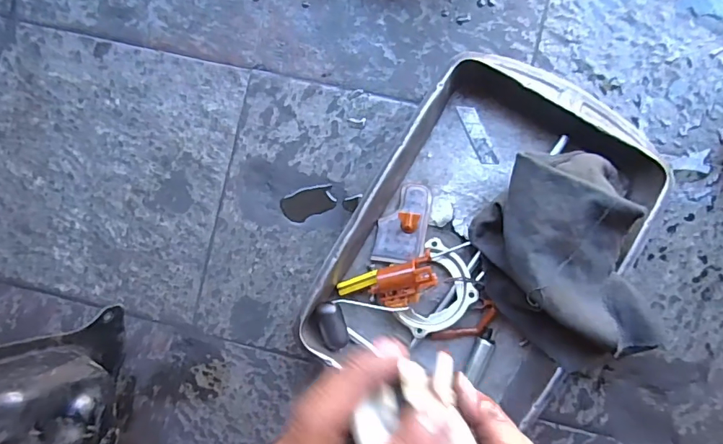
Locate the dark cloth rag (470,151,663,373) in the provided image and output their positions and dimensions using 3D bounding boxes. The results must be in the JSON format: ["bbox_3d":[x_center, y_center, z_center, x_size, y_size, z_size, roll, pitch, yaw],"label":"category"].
[{"bbox_3d":[0.192,0.041,0.438,0.148,0.100,0.209,-10,88,4],"label":"dark cloth rag"}]

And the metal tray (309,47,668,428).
[{"bbox_3d":[0.124,0.022,0.472,0.238,0.050,0.335,30,91,4],"label":"metal tray"}]

